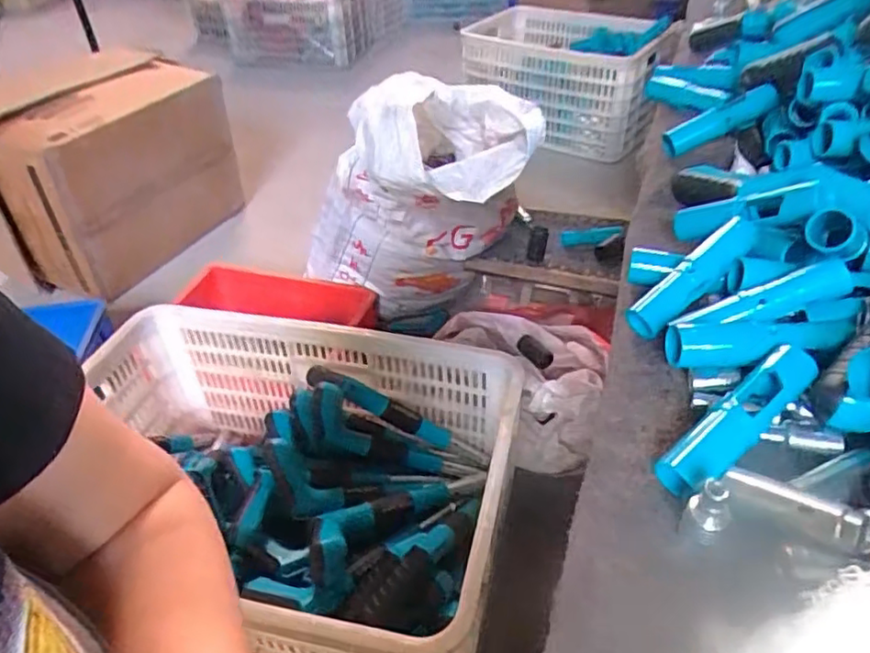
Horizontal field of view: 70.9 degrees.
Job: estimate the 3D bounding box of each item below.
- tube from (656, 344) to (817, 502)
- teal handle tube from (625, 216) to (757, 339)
[{"bbox_3d":[0.191,0.056,0.380,0.128,0.025,0.028,-36,49,-16],"label":"tube"},{"bbox_3d":[0.206,-0.040,0.491,0.126,0.026,0.033,-40,49,-9],"label":"teal handle tube"}]

